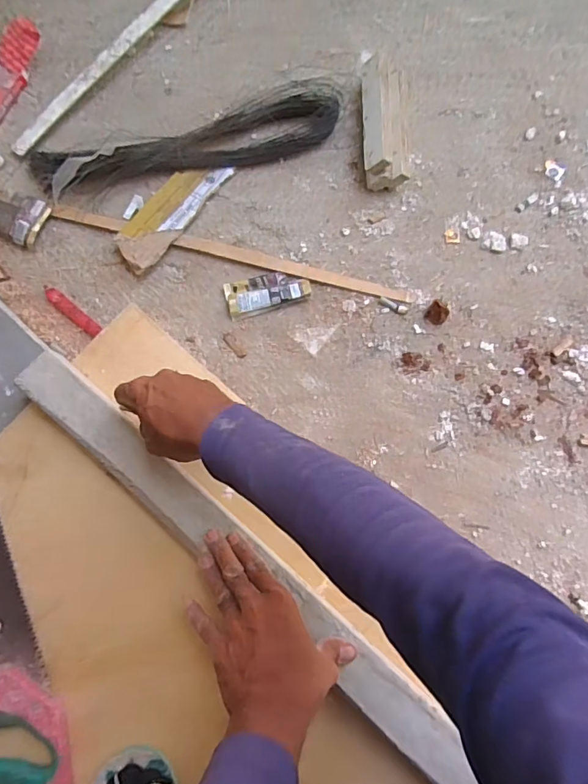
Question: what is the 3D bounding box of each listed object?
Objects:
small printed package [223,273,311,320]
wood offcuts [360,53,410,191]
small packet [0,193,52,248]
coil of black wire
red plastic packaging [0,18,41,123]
[{"bbox_3d":[-0.038,-0.141,0.678,0.113,0.013,0.050,-17,81,-2],"label":"small printed package"},{"bbox_3d":[0.131,-0.383,0.696,0.068,0.060,0.181,1,81,1],"label":"wood offcuts"},{"bbox_3d":[-0.404,-0.255,0.687,0.101,0.033,0.067,26,82,5],"label":"small packet"},{"bbox_3d":[-0.150,-0.360,0.698,0.452,0.051,0.102,-17,81,-2],"label":"coil of black wire"},{"bbox_3d":[-0.439,-0.477,0.720,0.074,0.046,0.158,32,83,6],"label":"red plastic packaging"}]

